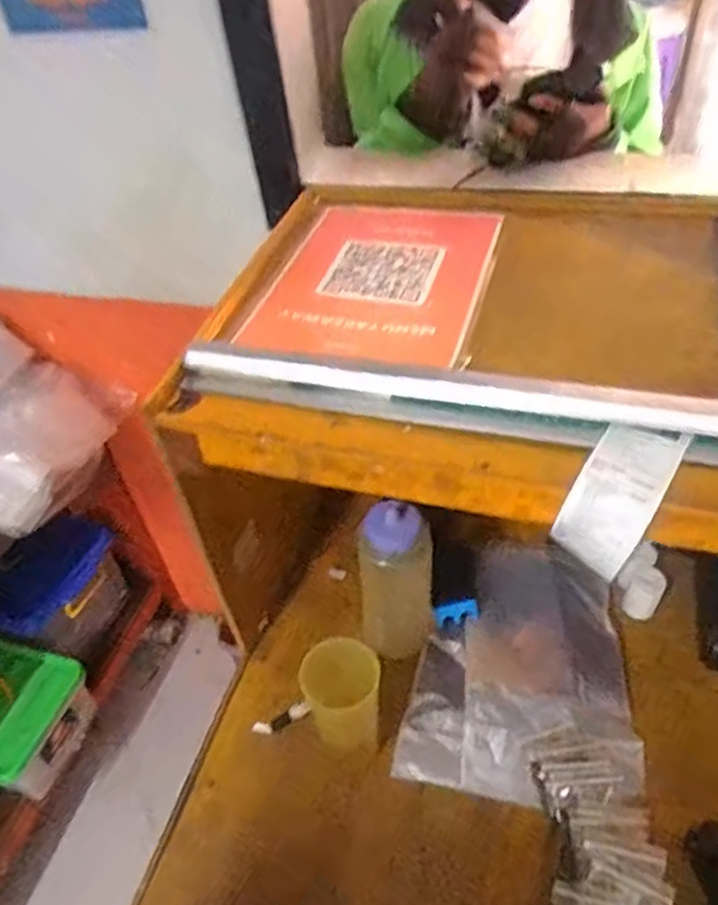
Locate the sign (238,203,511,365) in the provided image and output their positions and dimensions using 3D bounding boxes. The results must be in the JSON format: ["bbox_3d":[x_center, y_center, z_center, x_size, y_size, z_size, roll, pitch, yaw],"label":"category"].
[{"bbox_3d":[0.020,-0.177,0.702,0.203,0.012,0.269,12,50,14],"label":"sign"}]

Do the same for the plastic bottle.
[{"bbox_3d":[0.043,0.145,0.794,0.082,0.237,0.066,-3,45,5],"label":"plastic bottle"}]

